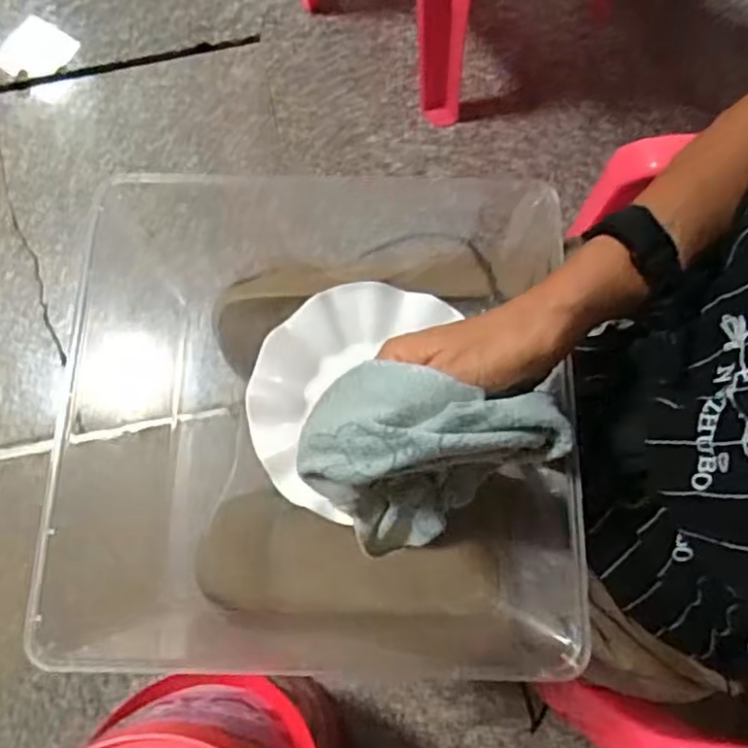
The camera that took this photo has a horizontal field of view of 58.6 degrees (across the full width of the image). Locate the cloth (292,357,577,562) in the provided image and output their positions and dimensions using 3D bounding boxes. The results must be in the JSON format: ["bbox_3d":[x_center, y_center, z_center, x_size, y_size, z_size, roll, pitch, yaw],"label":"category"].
[{"bbox_3d":[0.026,0.032,0.356,0.123,0.071,0.095,-34,81,-6],"label":"cloth"}]

